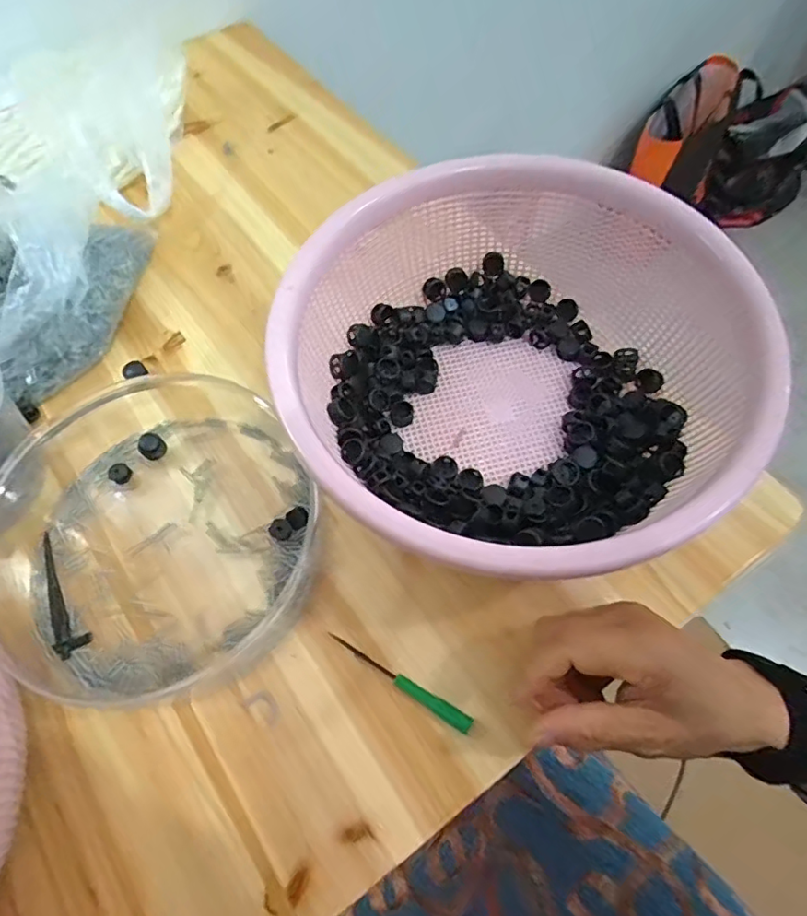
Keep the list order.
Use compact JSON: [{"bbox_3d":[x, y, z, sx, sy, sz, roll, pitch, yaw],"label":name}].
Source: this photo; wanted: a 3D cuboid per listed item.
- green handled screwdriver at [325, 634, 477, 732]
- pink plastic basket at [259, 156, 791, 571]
[{"bbox_3d":[-0.003,0.129,0.327,0.094,0.007,0.009,28,69,16],"label":"green handled screwdriver"},{"bbox_3d":[0.062,-0.051,0.355,0.263,0.111,0.251,-1,64,3],"label":"pink plastic basket"}]

